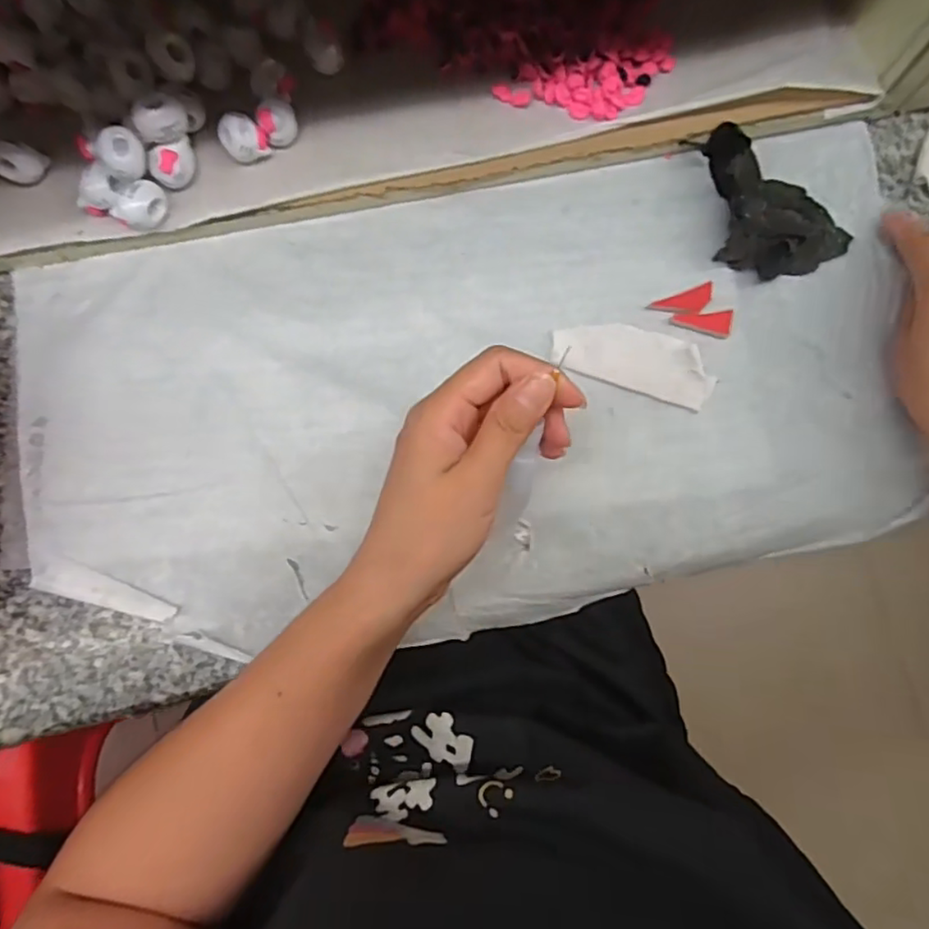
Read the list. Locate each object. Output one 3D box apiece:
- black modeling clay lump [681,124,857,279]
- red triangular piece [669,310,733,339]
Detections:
[{"bbox_3d":[0.175,-0.154,0.356,0.074,0.025,0.091,-21,82,-6],"label":"black modeling clay lump"},{"bbox_3d":[0.136,-0.079,0.355,0.034,0.004,0.015,-4,84,6],"label":"red triangular piece"}]

